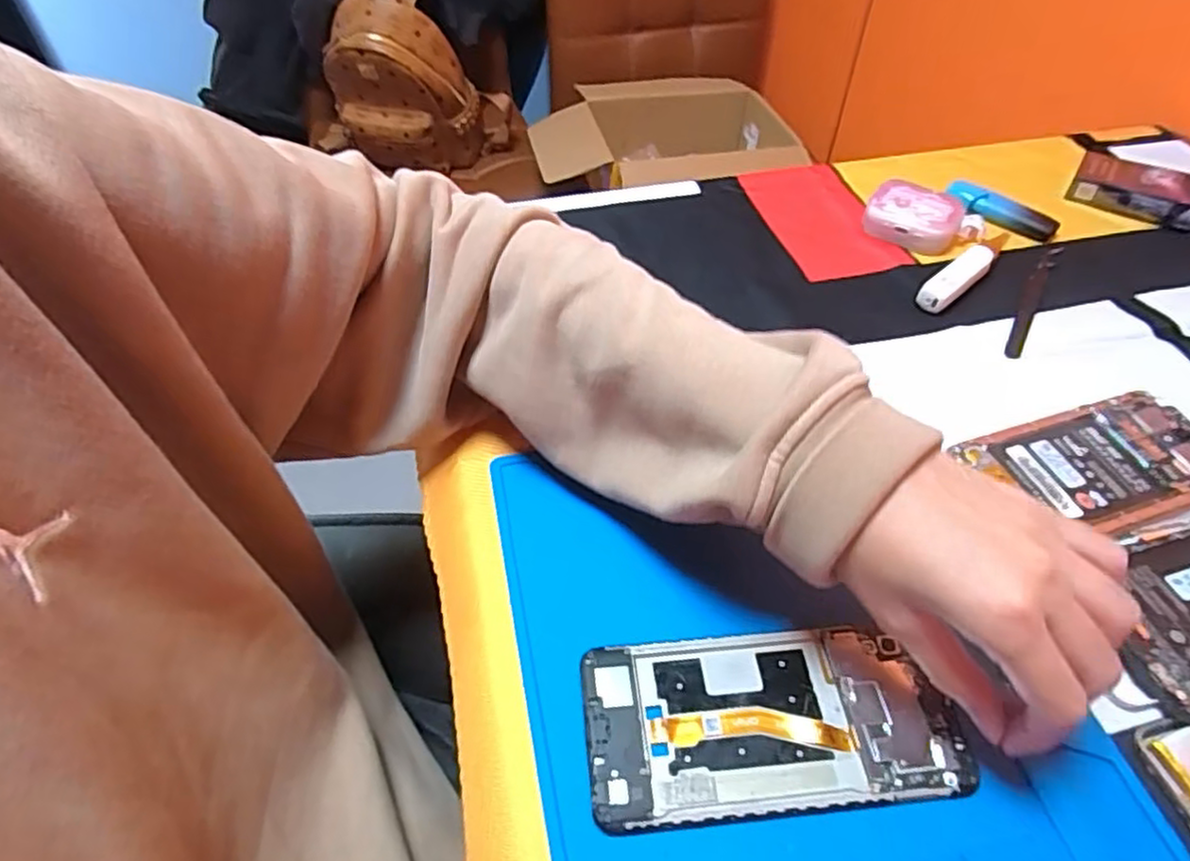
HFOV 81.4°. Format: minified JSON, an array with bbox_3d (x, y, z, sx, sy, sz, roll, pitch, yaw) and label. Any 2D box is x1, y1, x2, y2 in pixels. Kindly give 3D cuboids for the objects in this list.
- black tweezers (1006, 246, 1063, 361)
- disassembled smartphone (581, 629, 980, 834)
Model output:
[{"bbox_3d":[0.298,-0.094,0.467,0.013,0.012,0.137,27,54,21],"label":"black tweezers"},{"bbox_3d":[0.071,0.117,0.281,0.147,0.007,0.068,-3,48,-3],"label":"disassembled smartphone"}]

